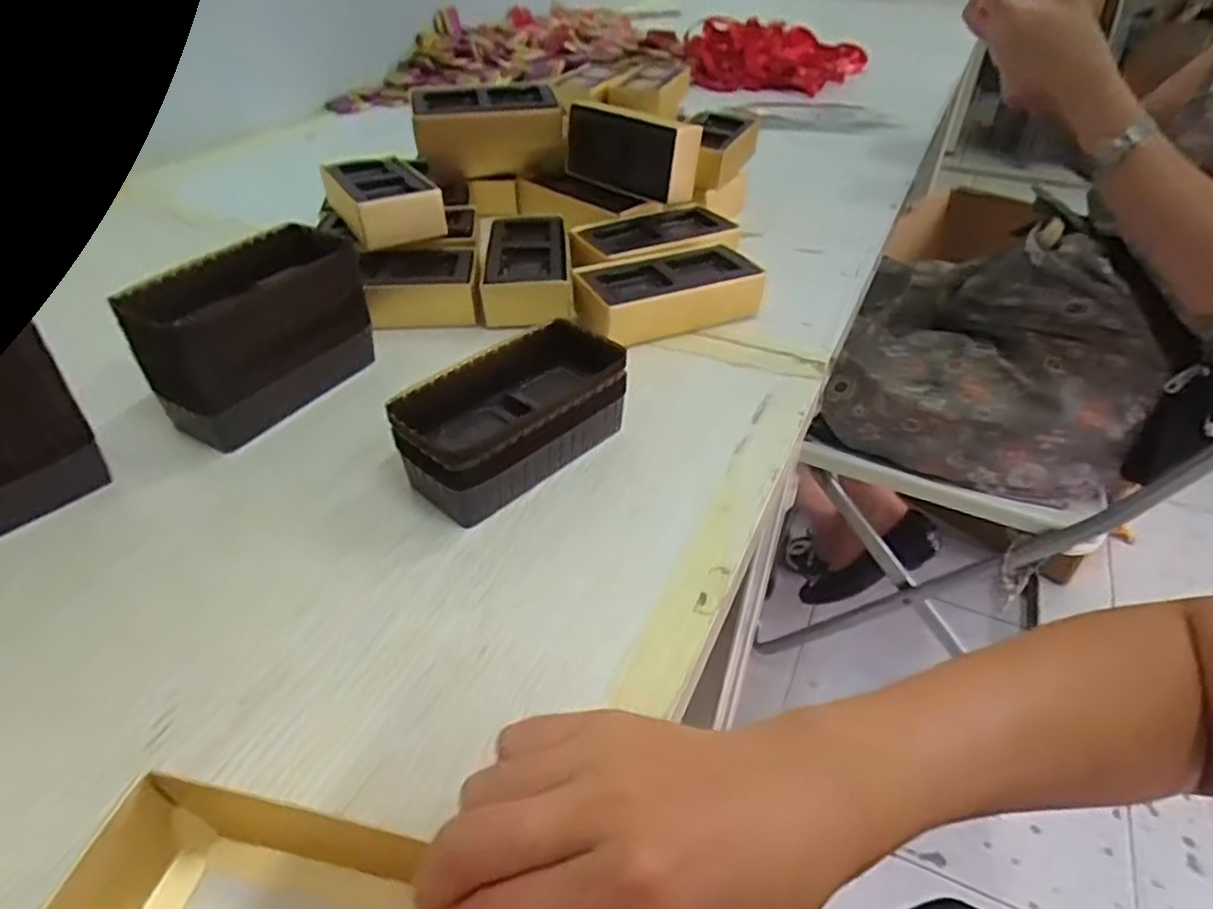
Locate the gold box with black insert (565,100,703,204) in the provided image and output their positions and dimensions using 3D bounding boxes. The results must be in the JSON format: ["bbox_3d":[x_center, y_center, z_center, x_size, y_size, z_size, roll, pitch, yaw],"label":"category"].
[{"bbox_3d":[0.017,-0.241,0.571,0.119,0.066,0.026,29,48,30],"label":"gold box with black insert"}]

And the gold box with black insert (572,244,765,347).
[{"bbox_3d":[0.040,-0.106,0.478,0.115,0.035,0.063,-14,42,-16],"label":"gold box with black insert"}]

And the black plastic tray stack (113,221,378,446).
[{"bbox_3d":[-0.191,-0.067,0.400,0.056,0.075,0.117,21,44,23],"label":"black plastic tray stack"}]

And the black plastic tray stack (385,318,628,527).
[{"bbox_3d":[-0.046,-0.017,0.362,0.116,0.048,0.059,-32,49,-32],"label":"black plastic tray stack"}]

